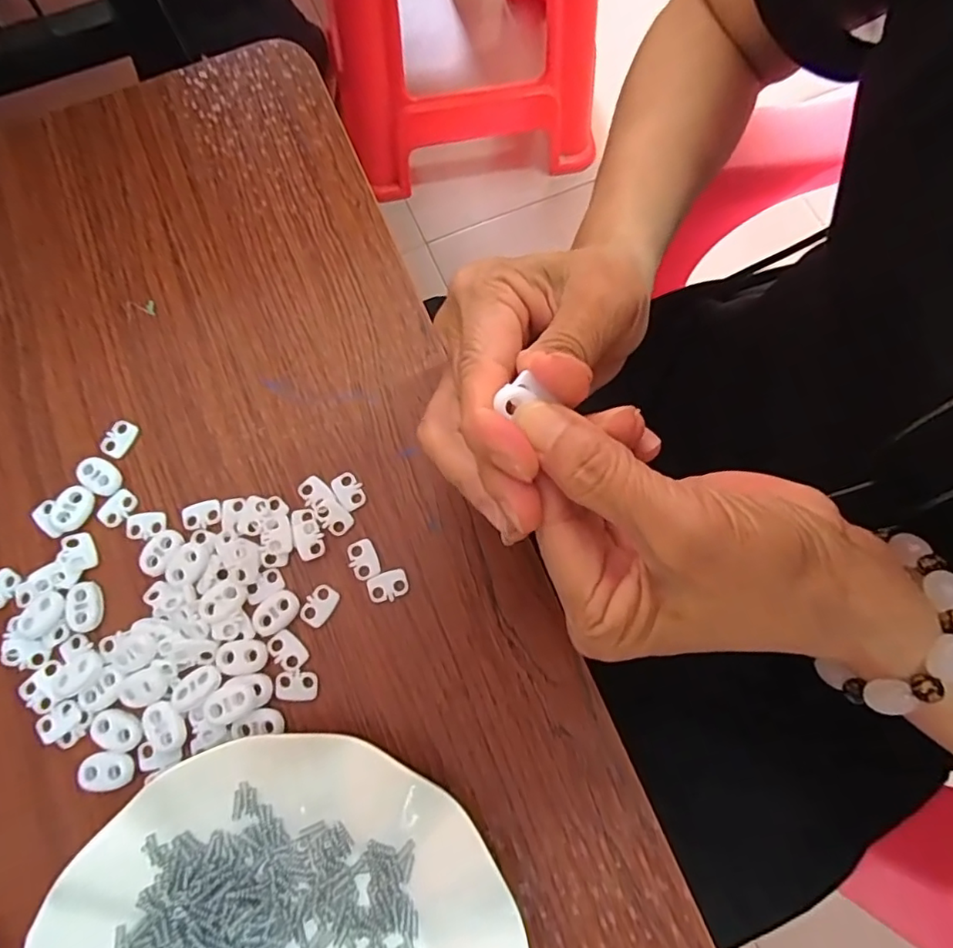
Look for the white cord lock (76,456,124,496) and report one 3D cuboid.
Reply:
[{"bbox_3d":[-0.186,0.001,0.283,0.022,0.006,0.015,36,78,9],"label":"white cord lock"}]

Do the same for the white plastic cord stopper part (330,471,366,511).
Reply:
[{"bbox_3d":[-0.063,0.008,0.281,0.013,0.004,0.019,-30,77,-7],"label":"white plastic cord stopper part"}]

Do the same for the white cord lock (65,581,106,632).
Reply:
[{"bbox_3d":[-0.182,0.061,0.267,0.017,0.004,0.022,-17,75,-4],"label":"white cord lock"}]

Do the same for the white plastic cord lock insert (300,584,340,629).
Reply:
[{"bbox_3d":[-0.073,0.061,0.267,0.014,0.004,0.019,30,77,8],"label":"white plastic cord lock insert"}]

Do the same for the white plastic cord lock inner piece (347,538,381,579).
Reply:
[{"bbox_3d":[-0.054,0.040,0.273,0.013,0.004,0.019,-20,76,-5],"label":"white plastic cord lock inner piece"}]

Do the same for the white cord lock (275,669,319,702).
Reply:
[{"bbox_3d":[-0.081,0.095,0.258,0.019,0.004,0.013,-2,75,0],"label":"white cord lock"}]

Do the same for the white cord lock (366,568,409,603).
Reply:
[{"bbox_3d":[-0.042,0.052,0.269,0.018,0.004,0.013,-19,75,-5],"label":"white cord lock"}]

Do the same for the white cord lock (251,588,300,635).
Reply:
[{"bbox_3d":[-0.093,0.064,0.266,0.023,0.004,0.015,-37,78,-9],"label":"white cord lock"}]

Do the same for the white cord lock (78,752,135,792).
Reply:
[{"bbox_3d":[-0.161,0.129,0.249,0.022,0.004,0.014,-1,75,0],"label":"white cord lock"}]

